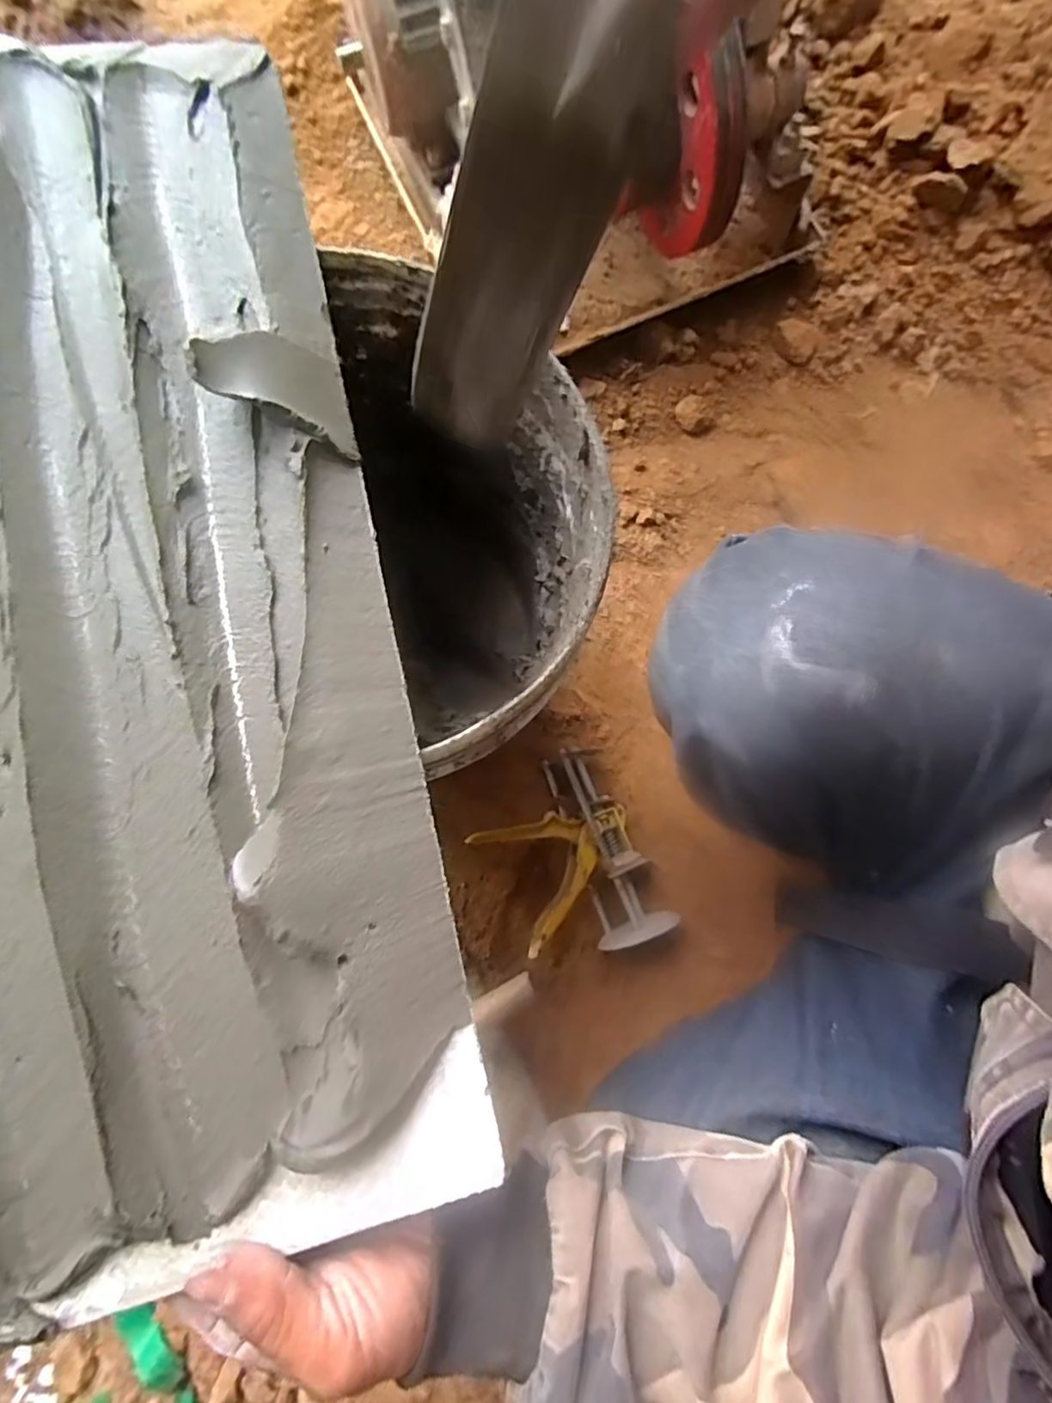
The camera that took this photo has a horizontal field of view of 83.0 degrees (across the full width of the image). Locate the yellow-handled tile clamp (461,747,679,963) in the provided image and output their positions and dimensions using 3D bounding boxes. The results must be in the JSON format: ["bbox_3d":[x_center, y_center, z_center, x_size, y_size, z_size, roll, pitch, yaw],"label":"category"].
[{"bbox_3d":[0.046,0.154,0.575,0.150,0.084,0.189,-30,82,-6],"label":"yellow-handled tile clamp"}]

